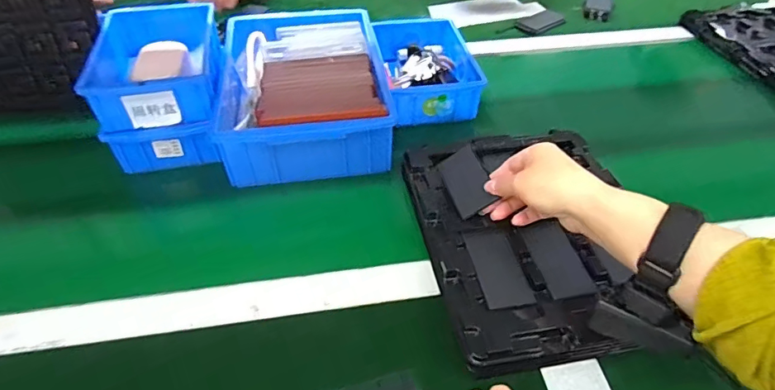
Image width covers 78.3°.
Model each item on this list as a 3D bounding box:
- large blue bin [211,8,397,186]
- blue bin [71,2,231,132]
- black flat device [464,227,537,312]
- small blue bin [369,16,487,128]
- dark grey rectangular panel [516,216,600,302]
[{"bbox_3d":[-0.116,-0.152,0.645,0.210,0.076,0.307,-6,46,-6],"label":"large blue bin"},{"bbox_3d":[-0.283,-0.170,0.593,0.133,0.056,0.210,-9,46,-9],"label":"blue bin"},{"bbox_3d":[0.104,0.065,0.445,0.045,0.004,0.087,-7,46,-7],"label":"black flat device"},{"bbox_3d":[0.051,-0.189,0.705,0.128,0.061,0.204,-7,46,-7],"label":"small blue bin"},{"bbox_3d":[0.162,0.060,0.453,0.044,0.004,0.084,-7,46,-7],"label":"dark grey rectangular panel"}]

